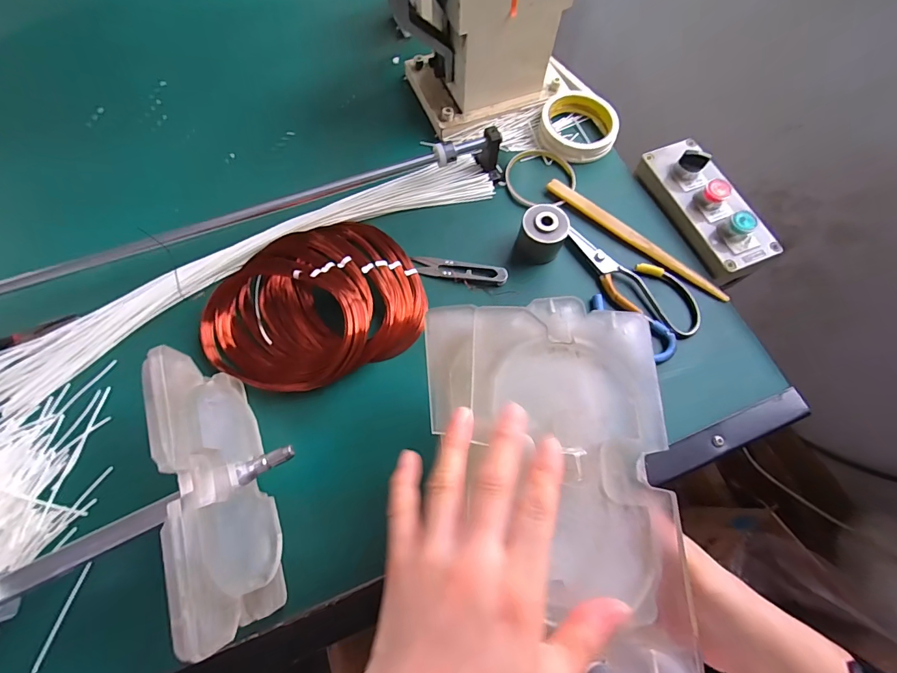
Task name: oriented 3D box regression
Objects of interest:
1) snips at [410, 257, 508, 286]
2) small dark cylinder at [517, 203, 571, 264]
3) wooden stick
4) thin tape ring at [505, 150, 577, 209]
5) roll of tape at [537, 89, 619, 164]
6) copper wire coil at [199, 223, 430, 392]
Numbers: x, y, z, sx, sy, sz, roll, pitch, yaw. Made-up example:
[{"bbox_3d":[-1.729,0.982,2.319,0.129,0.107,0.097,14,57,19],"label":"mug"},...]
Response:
[{"bbox_3d":[0.011,-0.069,0.415,0.100,0.007,0.022,9,69,4],"label":"snips"},{"bbox_3d":[0.099,-0.108,0.417,0.046,0.043,0.044,9,69,4],"label":"small dark cylinder"},{"bbox_3d":[0.203,-0.109,0.432,0.221,0.009,0.016,39,73,14],"label":"wooden stick"},{"bbox_3d":[0.109,-0.189,0.463,0.082,0.008,0.084,0,68,0],"label":"thin tape ring"},{"bbox_3d":[0.159,-0.257,0.480,0.091,0.024,0.087,0,68,0],"label":"roll of tape"},{"bbox_3d":[-0.134,-0.036,0.389,0.207,0.032,0.163,-24,70,-9],"label":"copper wire coil"}]

